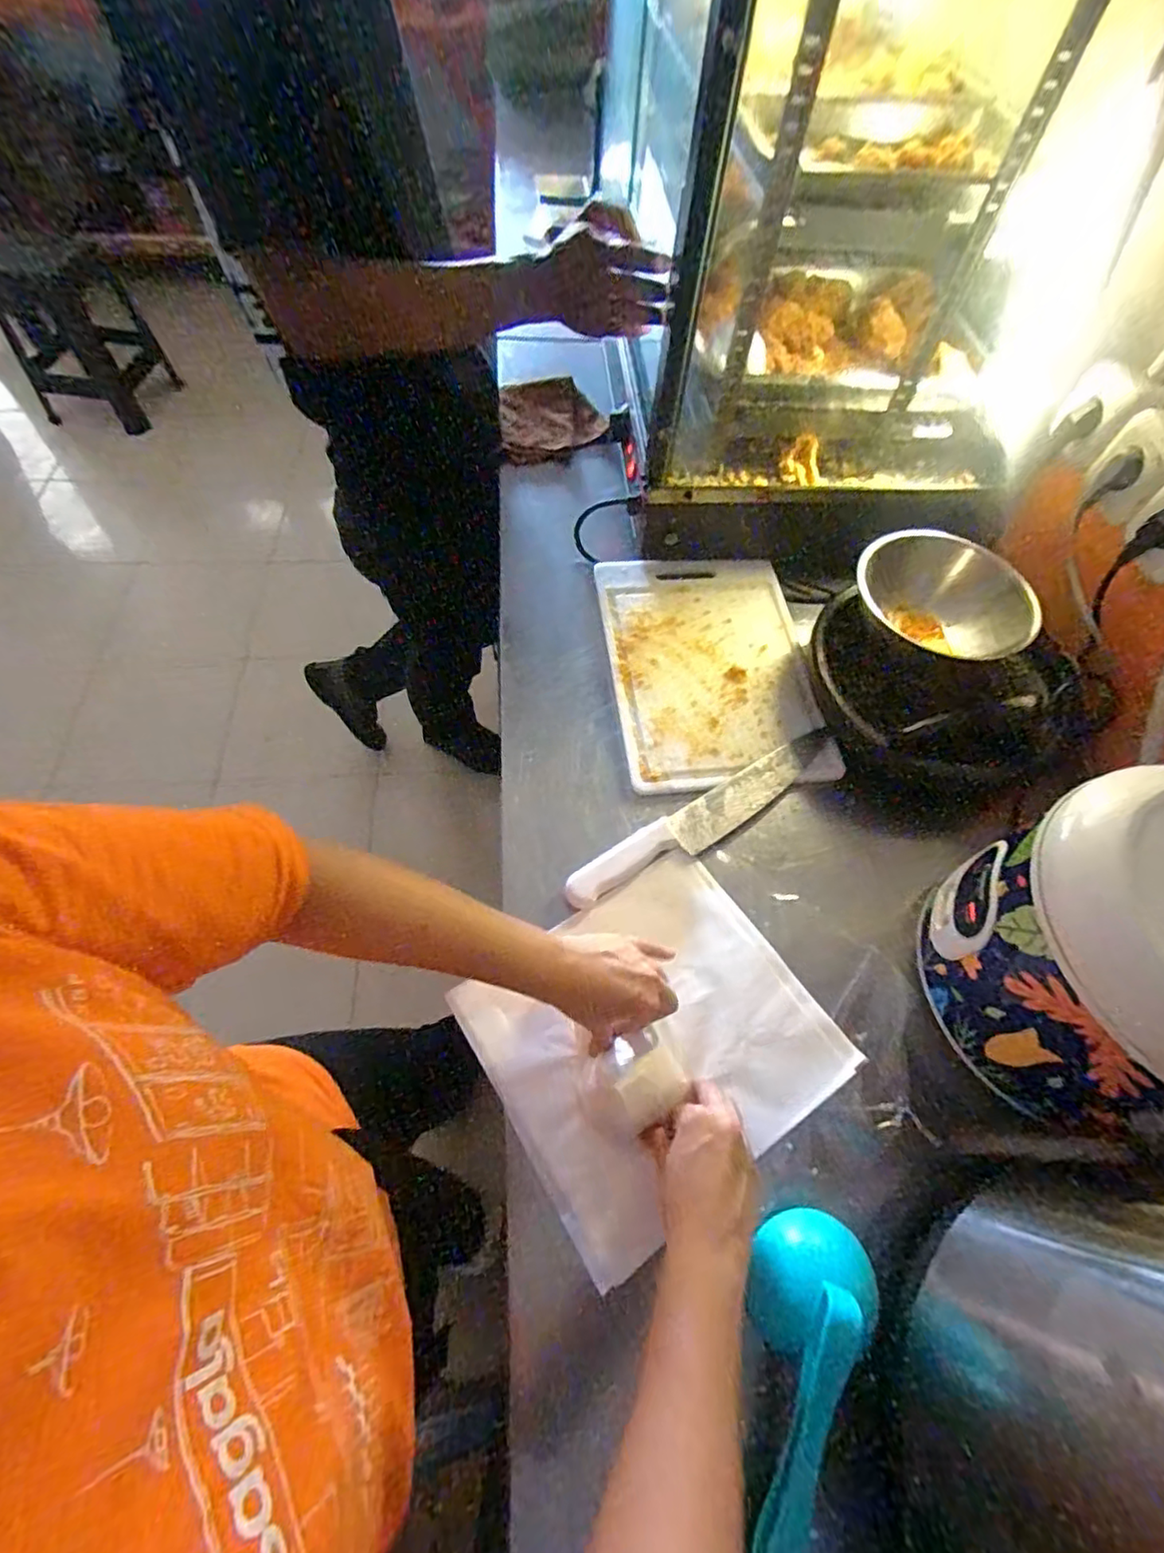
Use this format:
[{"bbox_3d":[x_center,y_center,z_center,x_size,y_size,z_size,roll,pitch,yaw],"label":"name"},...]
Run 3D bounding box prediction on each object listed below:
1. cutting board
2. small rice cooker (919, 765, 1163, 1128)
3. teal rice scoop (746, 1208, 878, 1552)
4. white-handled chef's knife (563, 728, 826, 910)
[{"bbox_3d":[0.157,-0.140,0.763,0.241,0.014,0.338,-5,61,-6],"label":"cutting board"},{"bbox_3d":[0.408,0.122,0.467,0.196,0.201,0.198,-15,63,-11],"label":"small rice cooker"},{"bbox_3d":[0.155,0.417,0.421,0.085,0.049,0.202,20,62,7],"label":"teal rice scoop"},{"bbox_3d":[0.135,0.042,0.656,0.344,0.014,0.049,-29,66,-18],"label":"white-handled chef's knife"}]

